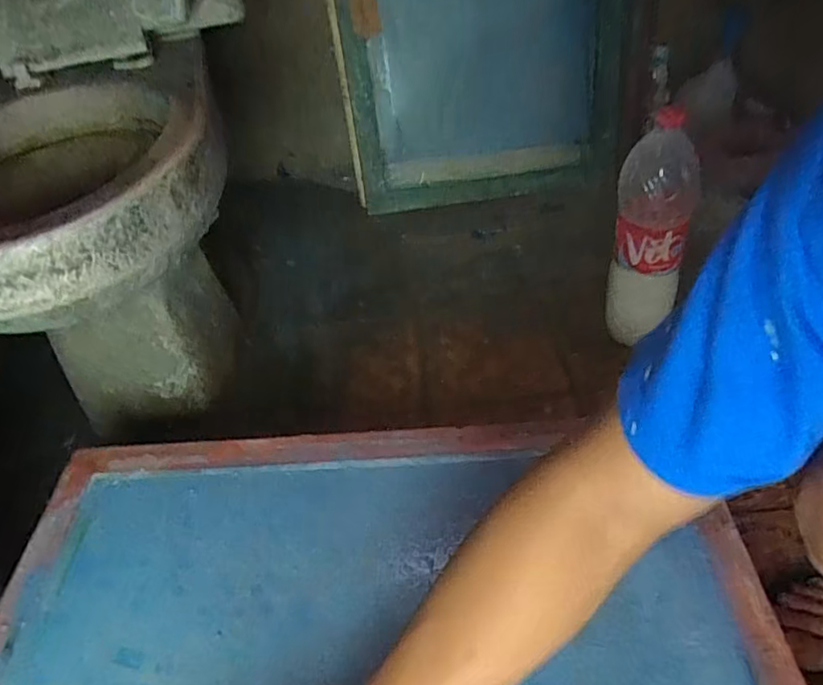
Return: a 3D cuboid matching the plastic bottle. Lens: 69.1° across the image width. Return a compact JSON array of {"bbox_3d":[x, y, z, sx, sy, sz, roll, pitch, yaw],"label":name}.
[{"bbox_3d":[0.300,-0.133,0.754,0.085,0.295,0.077,9,46,17],"label":"plastic bottle"}]

